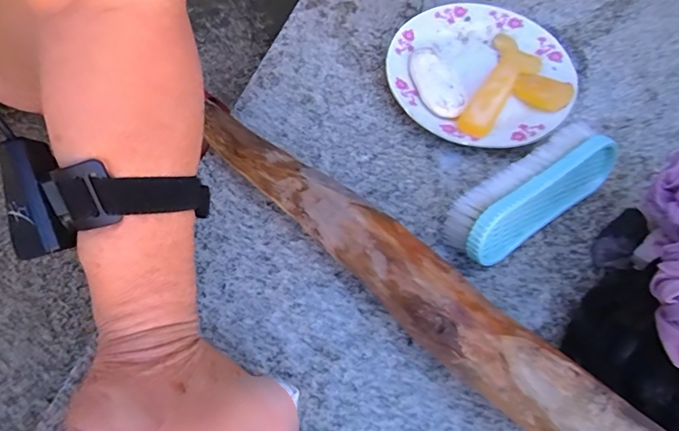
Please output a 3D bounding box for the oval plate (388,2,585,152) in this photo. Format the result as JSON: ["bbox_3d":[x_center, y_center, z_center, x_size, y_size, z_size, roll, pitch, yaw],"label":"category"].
[{"bbox_3d":[0.131,-0.136,0.414,0.166,0.029,0.161,-2,64,-2],"label":"oval plate"}]

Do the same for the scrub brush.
[{"bbox_3d":[0.153,-0.018,0.351,0.151,0.048,0.050,-31,69,-15],"label":"scrub brush"}]

